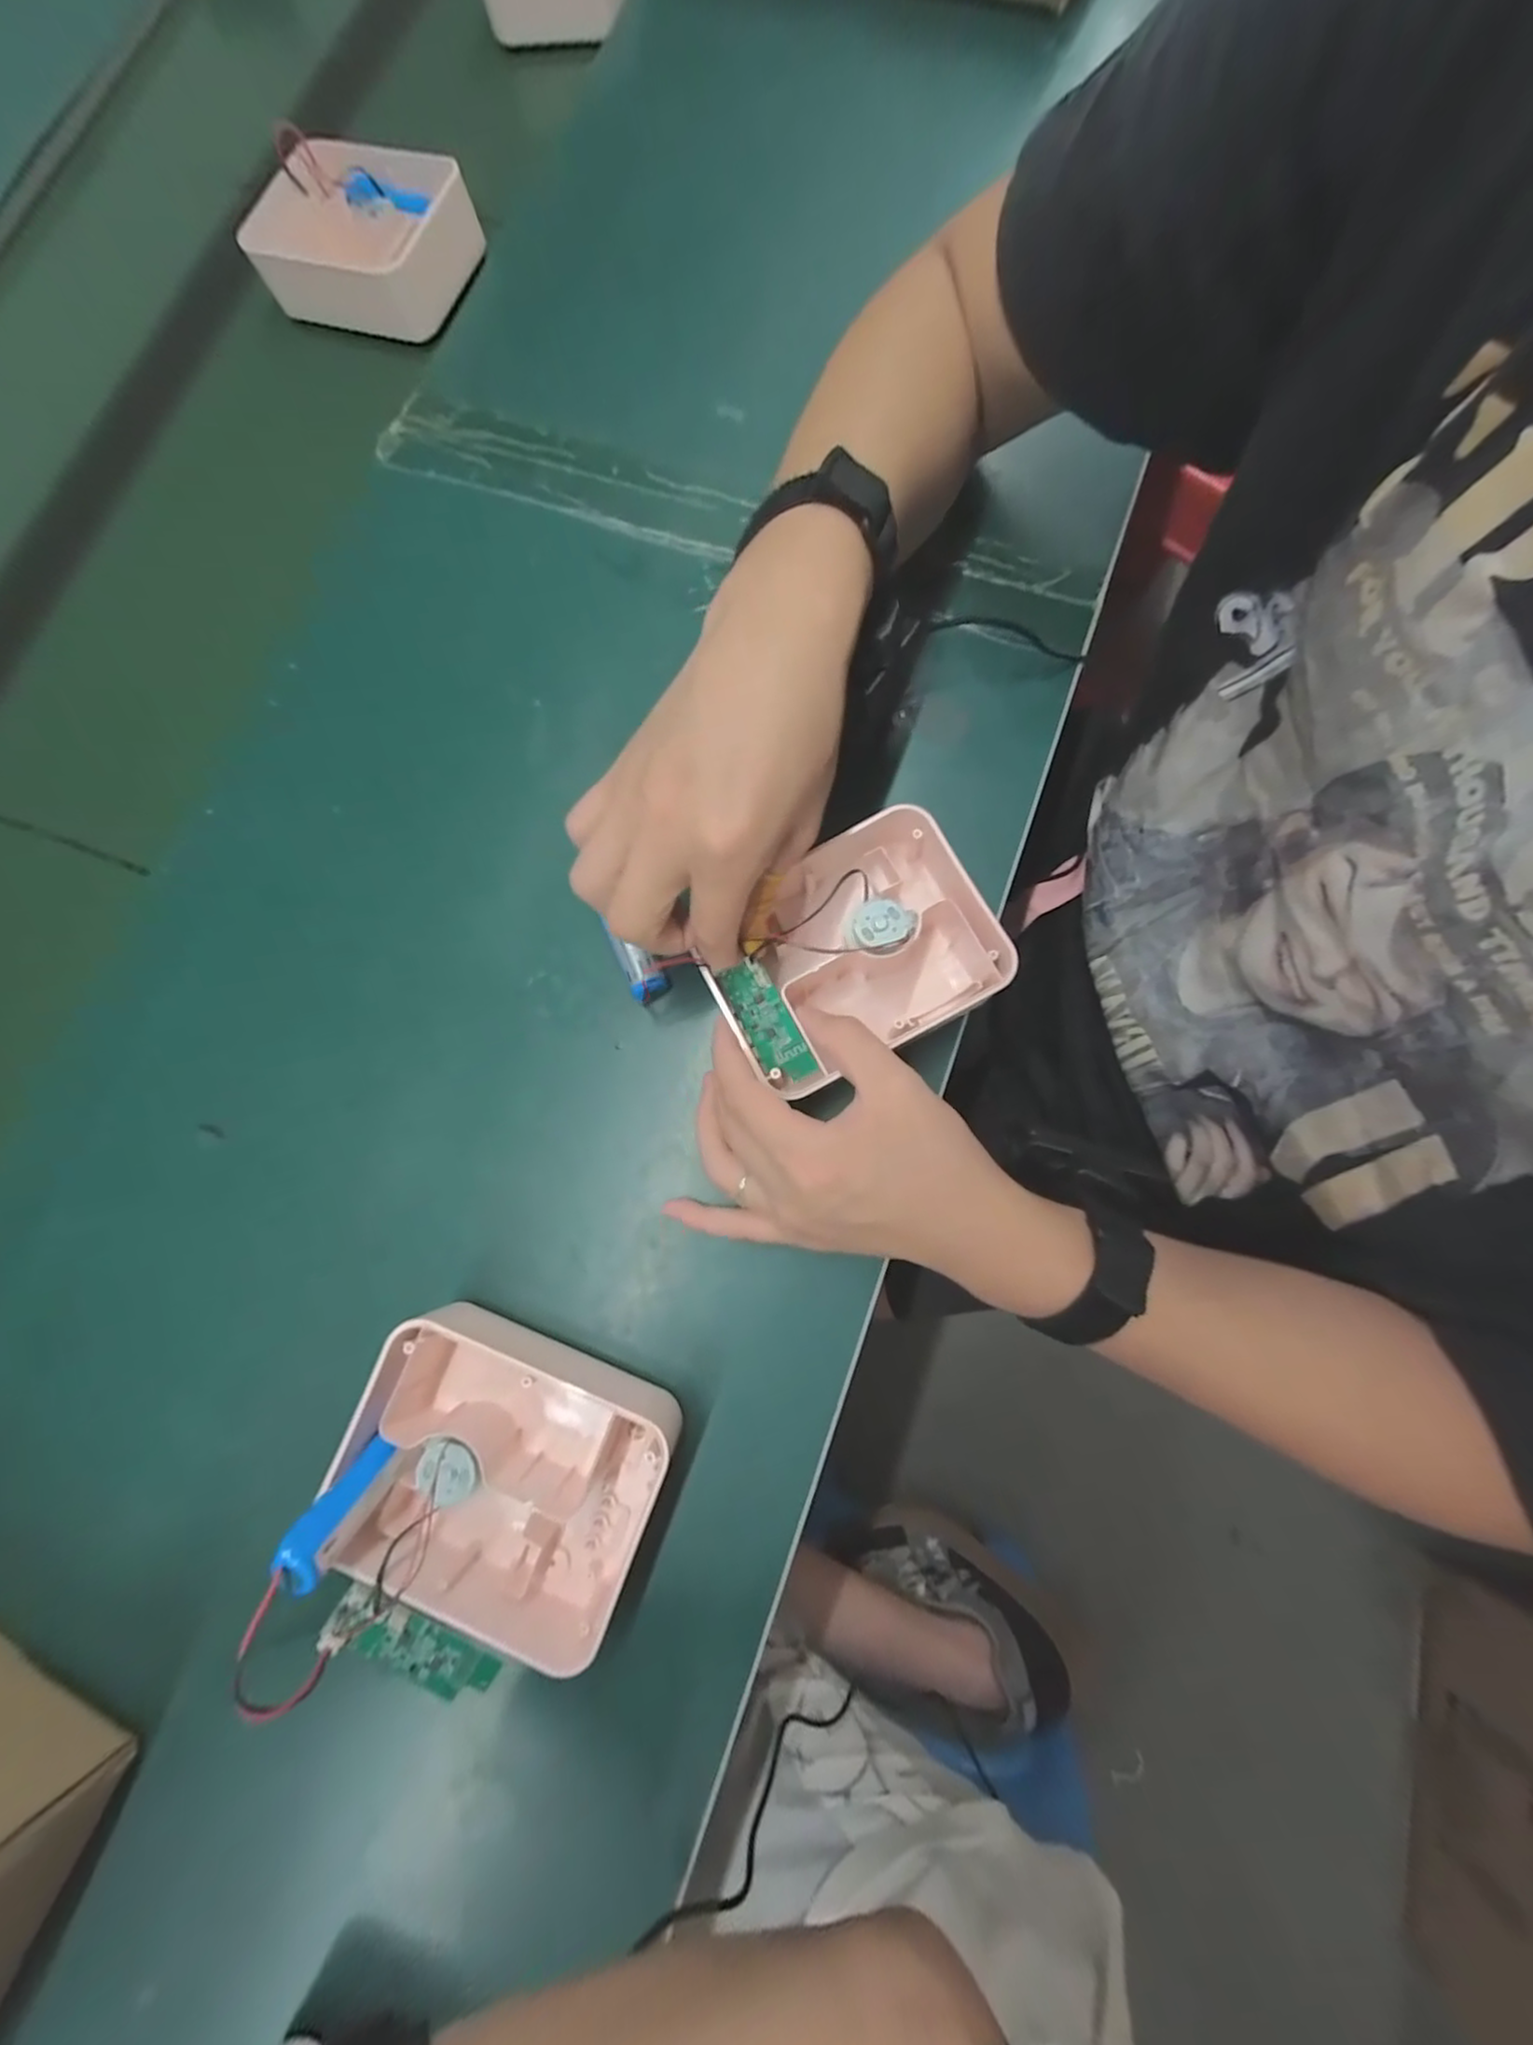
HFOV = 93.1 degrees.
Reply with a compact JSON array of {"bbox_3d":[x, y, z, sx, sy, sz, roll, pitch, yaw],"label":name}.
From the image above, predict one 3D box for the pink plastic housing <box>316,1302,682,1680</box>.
[{"bbox_3d":[-0.110,0.192,0.312,0.127,0.047,0.108,22,76,7],"label":"pink plastic housing"}]

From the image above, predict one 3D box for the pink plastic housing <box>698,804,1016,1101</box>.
[{"bbox_3d":[0.037,-0.035,0.345,0.128,0.046,0.106,-26,75,-6],"label":"pink plastic housing"}]

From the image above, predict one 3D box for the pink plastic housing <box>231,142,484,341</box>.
[{"bbox_3d":[-0.264,-0.515,0.475,0.133,0.046,0.099,22,76,7],"label":"pink plastic housing"}]

